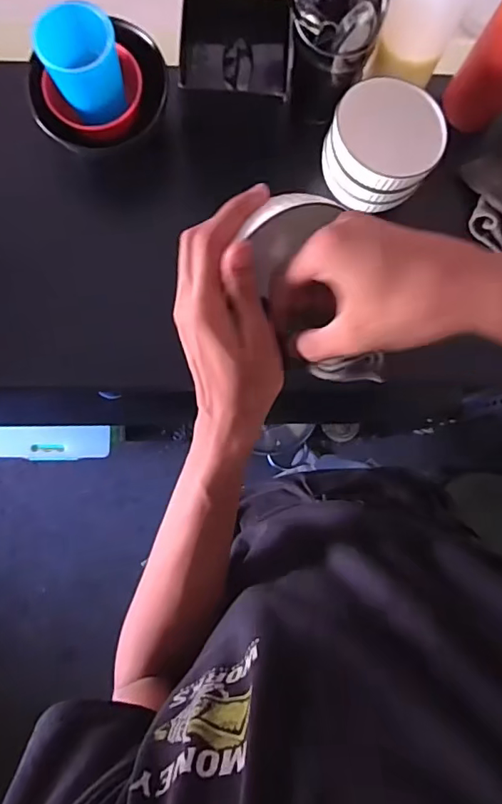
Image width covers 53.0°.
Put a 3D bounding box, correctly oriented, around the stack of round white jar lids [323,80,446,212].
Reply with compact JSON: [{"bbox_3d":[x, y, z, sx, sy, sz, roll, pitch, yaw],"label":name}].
[{"bbox_3d":[0.138,-0.273,0.538,0.113,0.069,0.113,25,82,0],"label":"stack of round white jar lids"}]

